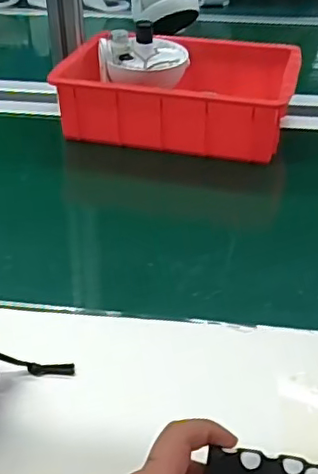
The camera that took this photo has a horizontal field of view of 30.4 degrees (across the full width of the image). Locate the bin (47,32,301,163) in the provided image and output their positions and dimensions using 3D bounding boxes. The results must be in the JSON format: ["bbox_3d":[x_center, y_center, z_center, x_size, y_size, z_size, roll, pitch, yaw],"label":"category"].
[{"bbox_3d":[0.028,-0.185,0.783,0.287,0.108,0.188,8,36,12],"label":"bin"}]

